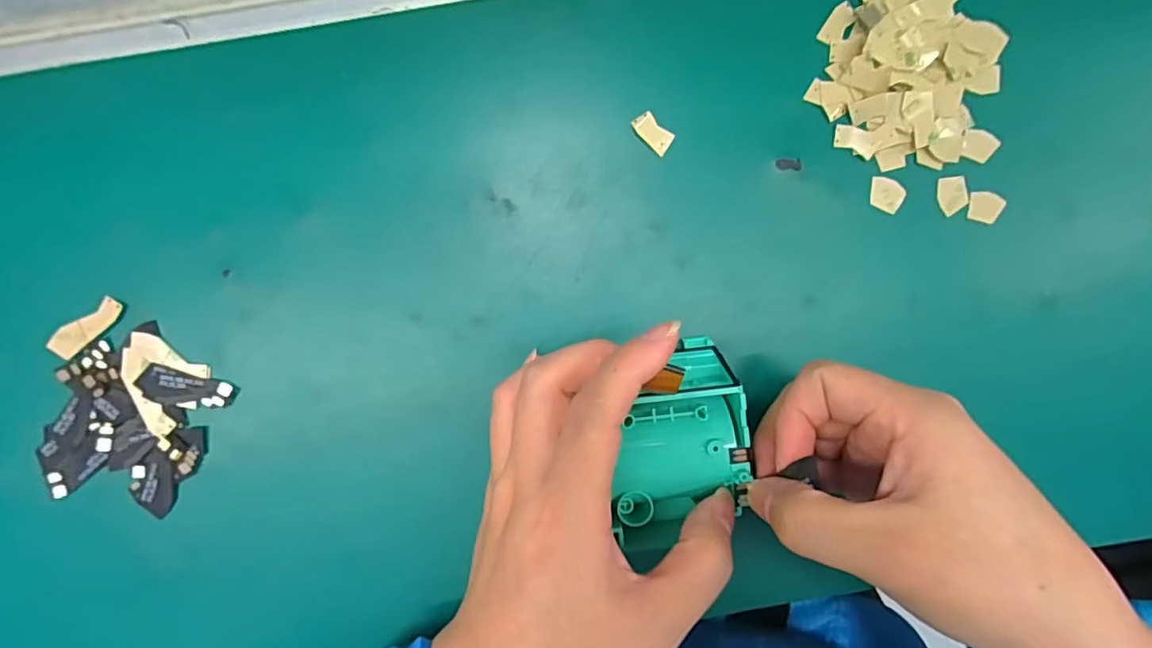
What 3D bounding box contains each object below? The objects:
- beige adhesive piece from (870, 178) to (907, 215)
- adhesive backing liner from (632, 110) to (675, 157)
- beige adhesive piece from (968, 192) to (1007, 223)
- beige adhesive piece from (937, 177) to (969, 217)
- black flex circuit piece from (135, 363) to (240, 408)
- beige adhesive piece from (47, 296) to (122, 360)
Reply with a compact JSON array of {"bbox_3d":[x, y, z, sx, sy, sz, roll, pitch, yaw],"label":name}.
[{"bbox_3d":[0.145,-0.061,0.261,0.017,0.004,0.015,26,94,-8],"label":"beige adhesive piece"},{"bbox_3d":[0.035,-0.087,0.255,0.019,0.004,0.011,43,91,-9],"label":"adhesive backing liner"},{"bbox_3d":[0.193,-0.055,0.263,0.015,0.004,0.013,13,105,-1],"label":"beige adhesive piece"},{"bbox_3d":[0.177,-0.060,0.262,0.013,0.004,0.017,-11,98,-4],"label":"beige adhesive piece"},{"bbox_3d":[-0.175,0.030,0.252,0.041,0.004,0.015,15,95,-7],"label":"black flex circuit piece"},{"bbox_3d":[-0.219,0.002,0.249,0.036,0.004,0.013,-32,99,-1],"label":"beige adhesive piece"}]

